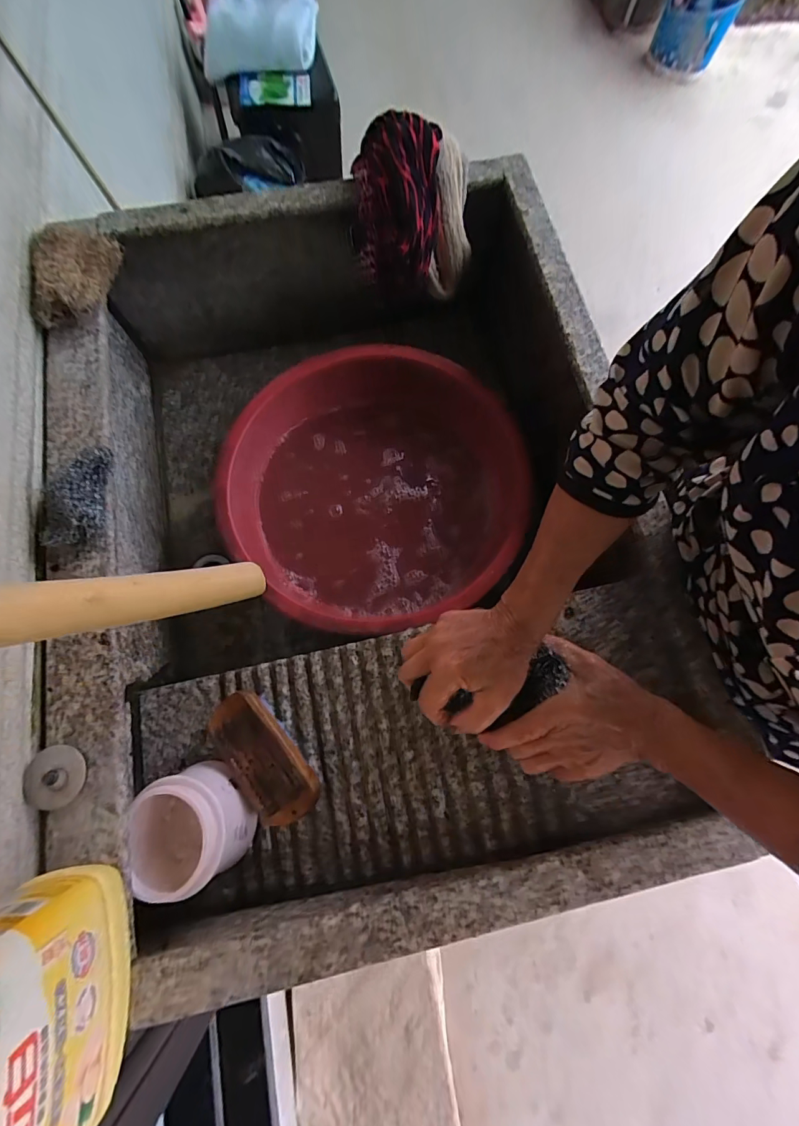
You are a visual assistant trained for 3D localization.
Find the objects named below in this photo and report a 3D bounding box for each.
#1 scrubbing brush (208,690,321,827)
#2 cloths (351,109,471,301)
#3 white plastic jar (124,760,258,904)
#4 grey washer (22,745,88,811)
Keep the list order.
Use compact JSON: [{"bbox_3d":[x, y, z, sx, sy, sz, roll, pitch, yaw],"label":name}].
[{"bbox_3d":[-0.134,0.189,0.421,0.070,0.046,0.126,-42,79,-12],"label":"scrubbing brush"},{"bbox_3d":[0.017,-0.425,0.533,0.146,0.139,0.137,0,74,-2],"label":"cloths"},{"bbox_3d":[-0.189,0.240,0.395,0.093,0.092,0.092,1,74,-2],"label":"white plastic jar"},{"bbox_3d":[-0.277,0.171,0.348,0.045,0.009,0.046,1,74,-2],"label":"grey washer"}]

